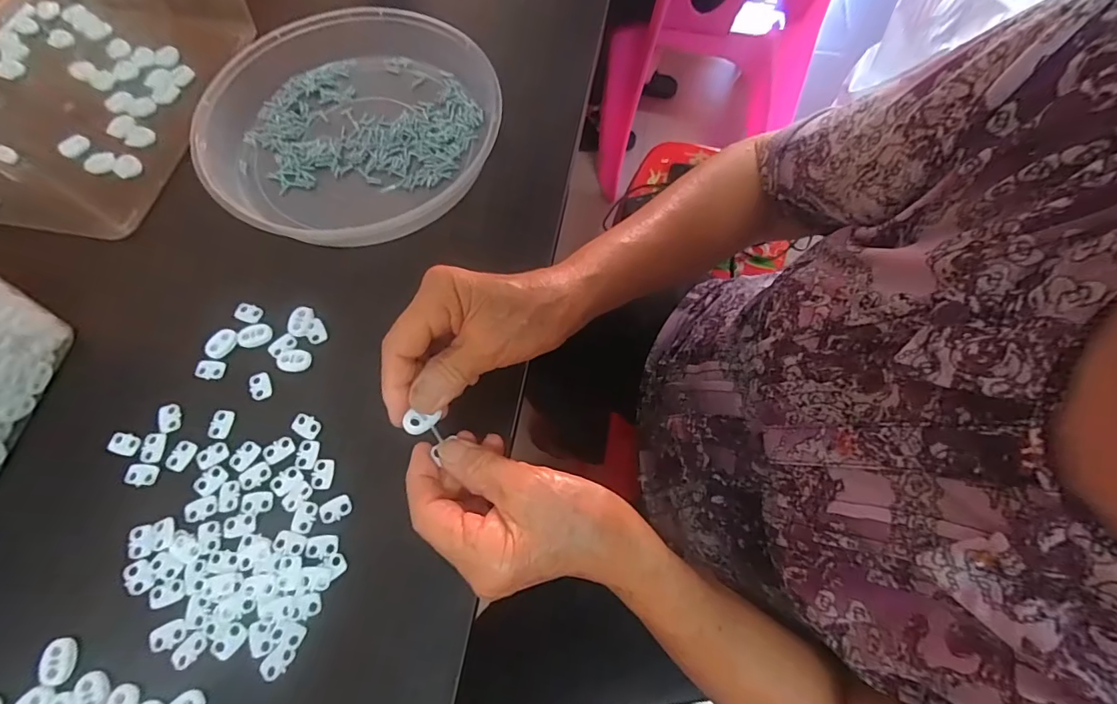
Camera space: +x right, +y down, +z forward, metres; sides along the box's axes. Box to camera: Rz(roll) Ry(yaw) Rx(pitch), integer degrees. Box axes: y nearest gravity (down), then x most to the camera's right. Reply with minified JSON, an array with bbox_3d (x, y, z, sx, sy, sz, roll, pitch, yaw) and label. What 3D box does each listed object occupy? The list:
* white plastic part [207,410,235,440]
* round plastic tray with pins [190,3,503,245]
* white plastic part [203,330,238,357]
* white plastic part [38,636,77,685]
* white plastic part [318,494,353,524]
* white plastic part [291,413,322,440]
[{"bbox_3d":[-0.222,0.047,0.322,0.014,0.004,0.019,8,68,3],"label":"white plastic part"},{"bbox_3d":[-0.169,-0.191,0.404,0.217,0.043,0.207,0,67,0],"label":"round plastic tray with pins"},{"bbox_3d":[-0.235,-0.006,0.340,0.016,0.005,0.022,34,71,13],"label":"white plastic part"},{"bbox_3d":[-0.273,0.169,0.266,0.013,0.006,0.022,-11,68,-5],"label":"white plastic part"},{"bbox_3d":[-0.138,0.097,0.301,0.019,0.004,0.014,-33,71,-13],"label":"white plastic part"},{"bbox_3d":[-0.166,0.048,0.321,0.019,0.004,0.014,20,69,8],"label":"white plastic part"}]

